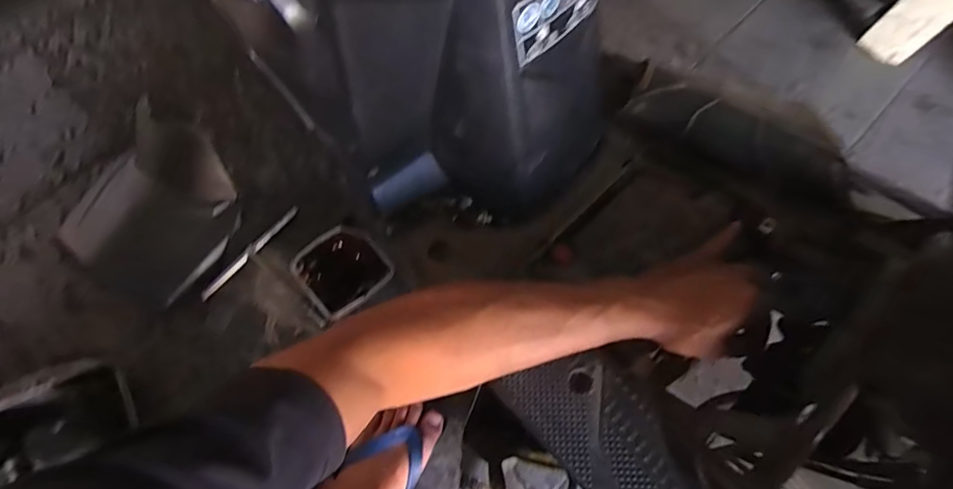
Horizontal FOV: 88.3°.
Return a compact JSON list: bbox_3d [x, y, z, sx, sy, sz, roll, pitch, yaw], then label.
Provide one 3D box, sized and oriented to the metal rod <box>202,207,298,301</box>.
[{"bbox_3d":[-0.357,0.011,0.775,0.015,0.006,0.192,39,76,13],"label":"metal rod"}]

